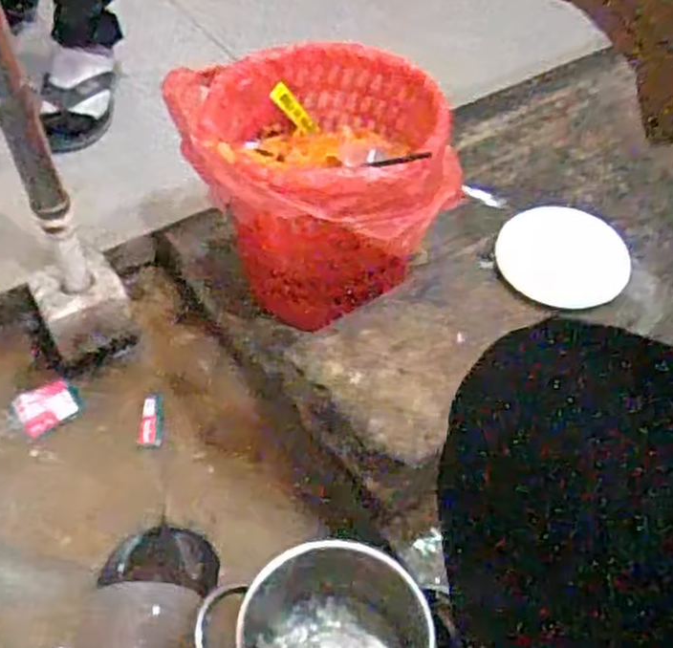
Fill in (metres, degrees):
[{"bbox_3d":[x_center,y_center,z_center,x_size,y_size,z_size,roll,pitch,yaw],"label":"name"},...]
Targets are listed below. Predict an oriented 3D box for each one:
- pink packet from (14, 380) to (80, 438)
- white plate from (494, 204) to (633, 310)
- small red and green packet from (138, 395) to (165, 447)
[{"bbox_3d":[-0.350,0.102,0.936,0.070,0.011,0.062,-26,53,-20],"label":"pink packet"},{"bbox_3d":[0.254,-0.080,0.856,0.139,0.033,0.129,0,49,0],"label":"white plate"},{"bbox_3d":[-0.226,0.115,0.933,0.026,0.005,0.070,-4,49,-3],"label":"small red and green packet"}]

